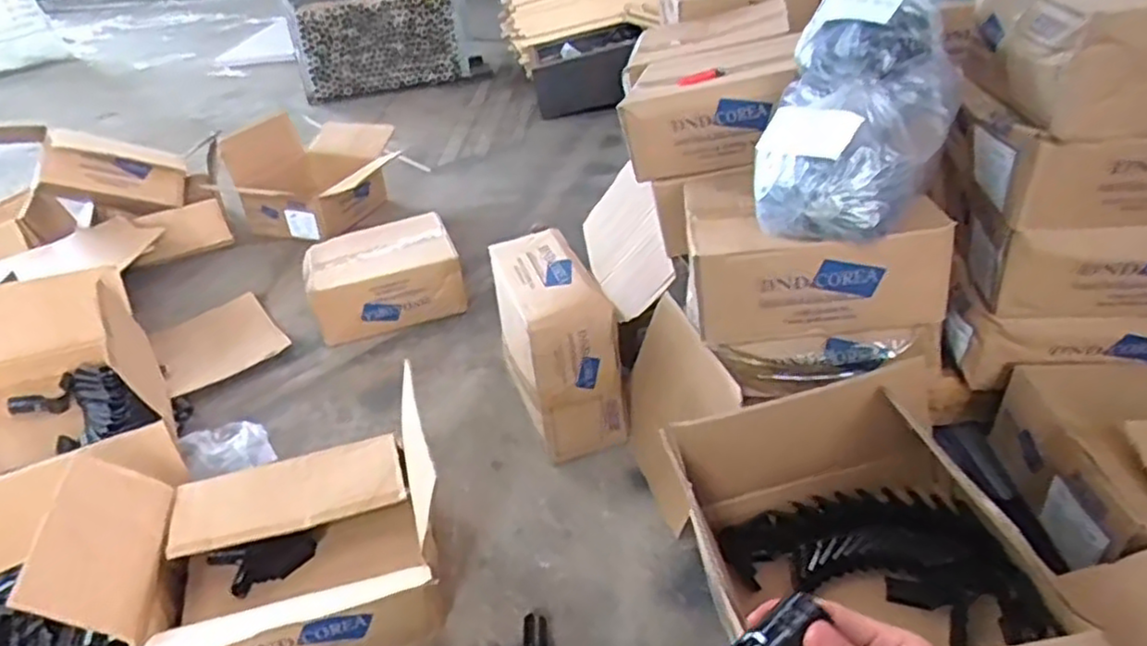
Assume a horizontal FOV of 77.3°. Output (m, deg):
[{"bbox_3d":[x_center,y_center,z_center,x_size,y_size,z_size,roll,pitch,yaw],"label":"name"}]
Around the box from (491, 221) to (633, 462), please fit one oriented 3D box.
[{"bbox_3d":[-0.036,0.031,1.272,0.159,0.282,0.328,-13,34,-12],"label":"box"}]

